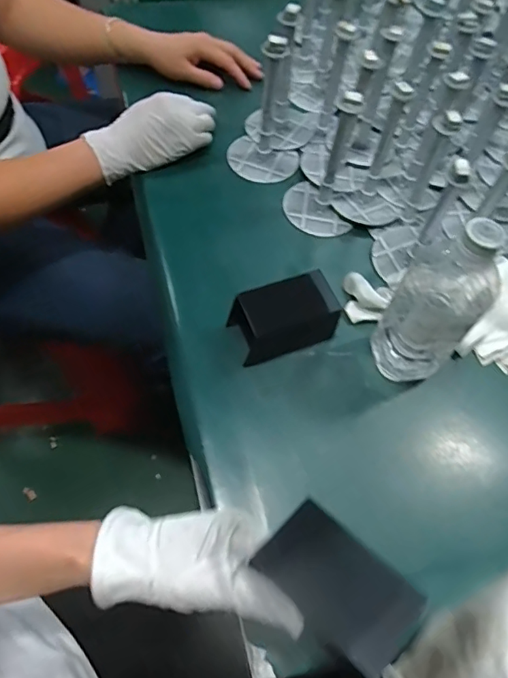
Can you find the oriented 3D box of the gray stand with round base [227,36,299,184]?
[{"bbox_3d":[0.021,-0.289,0.612,0.099,0.150,0.109,3,60,-3],"label":"gray stand with round base"}]

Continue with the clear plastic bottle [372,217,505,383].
[{"bbox_3d":[0.157,-0.021,0.447,0.071,0.193,0.063,33,63,14],"label":"clear plastic bottle"}]

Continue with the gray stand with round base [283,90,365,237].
[{"bbox_3d":[0.085,-0.200,0.570,0.082,0.157,0.077,12,60,2],"label":"gray stand with round base"}]

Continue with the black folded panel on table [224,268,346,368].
[{"bbox_3d":[0.032,-0.024,0.518,0.099,0.066,0.056,-17,63,-14],"label":"black folded panel on table"}]

